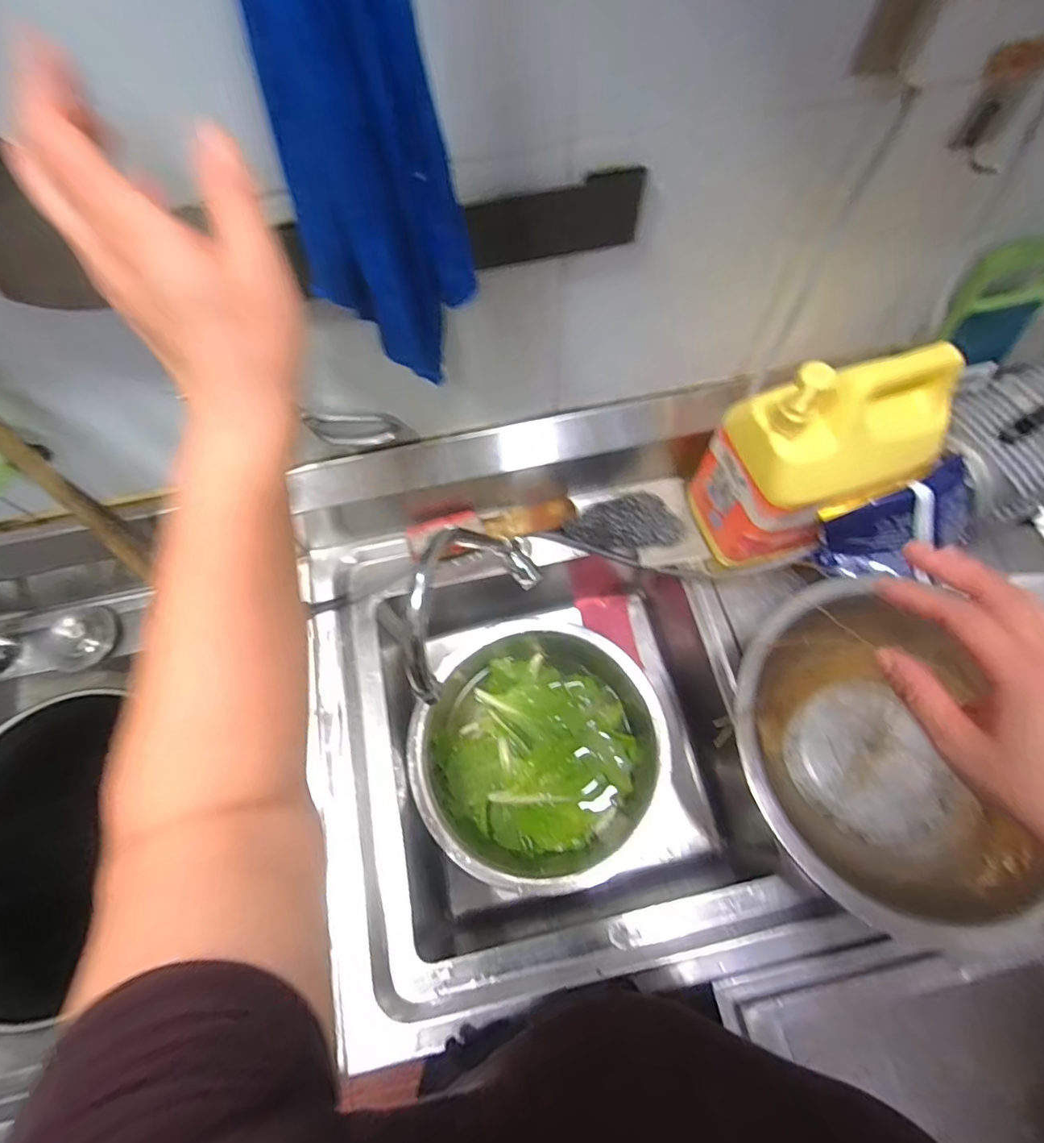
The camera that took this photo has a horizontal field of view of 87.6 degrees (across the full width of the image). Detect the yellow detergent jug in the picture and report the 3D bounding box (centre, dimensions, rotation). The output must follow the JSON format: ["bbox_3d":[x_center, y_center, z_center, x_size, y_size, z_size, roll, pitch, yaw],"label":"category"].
[{"bbox_3d":[0.322,-0.128,0.586,0.197,0.256,0.135,-26,70,-9],"label":"yellow detergent jug"}]

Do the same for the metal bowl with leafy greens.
[{"bbox_3d":[0.025,0.254,0.773,0.330,0.117,0.328,0,68,1],"label":"metal bowl with leafy greens"}]

